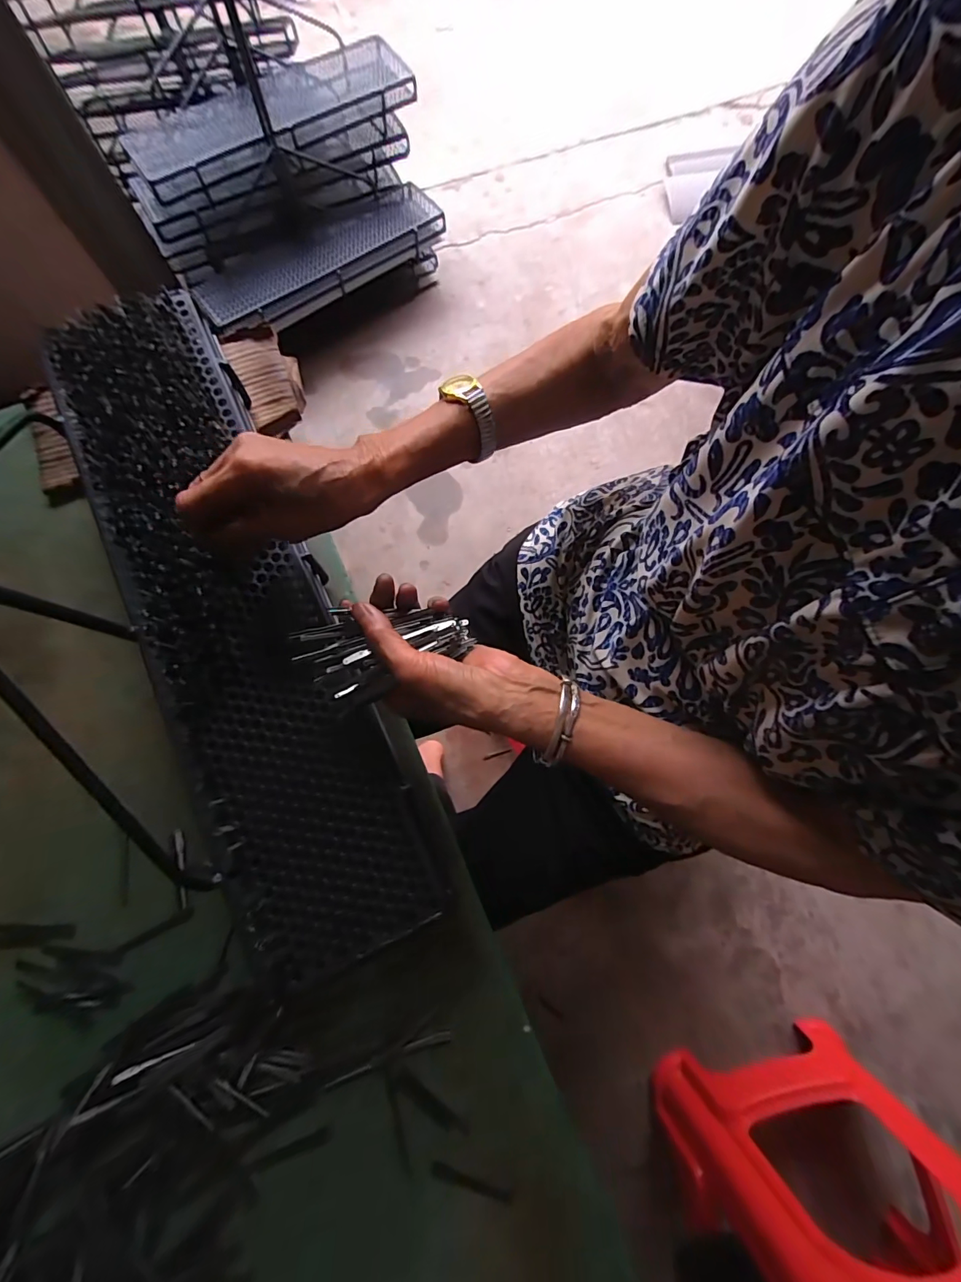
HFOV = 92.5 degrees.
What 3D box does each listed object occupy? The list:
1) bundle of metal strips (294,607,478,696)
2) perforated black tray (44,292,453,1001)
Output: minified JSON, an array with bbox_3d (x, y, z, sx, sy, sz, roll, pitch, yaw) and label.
[{"bbox_3d":[-0.066,0.005,0.322,0.120,0.020,0.058,-8,77,-7],"label":"bundle of metal strips"},{"bbox_3d":[-0.205,-0.035,0.373,0.142,0.031,0.570,-25,81,-7],"label":"perforated black tray"}]

